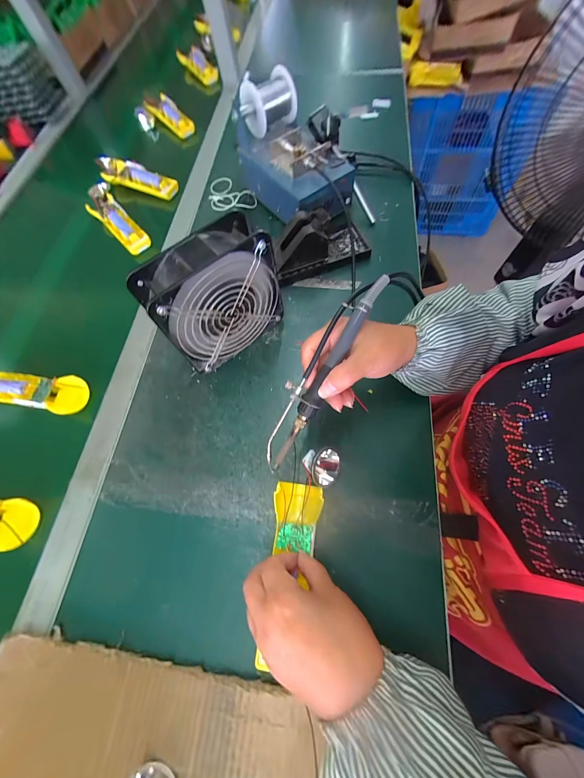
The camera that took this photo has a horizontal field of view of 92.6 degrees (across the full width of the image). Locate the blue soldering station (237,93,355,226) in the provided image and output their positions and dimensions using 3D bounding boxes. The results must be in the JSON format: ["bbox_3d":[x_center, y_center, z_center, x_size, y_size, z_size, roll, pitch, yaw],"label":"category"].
[{"bbox_3d":[0.009,-0.374,0.483,0.124,0.095,0.210,-33,68,-10],"label":"blue soldering station"}]

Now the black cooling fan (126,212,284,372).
[{"bbox_3d":[-0.089,-0.105,0.343,0.147,0.149,0.061,-39,69,-12],"label":"black cooling fan"}]

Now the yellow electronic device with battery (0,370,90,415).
[{"bbox_3d":[-0.361,0.001,0.389,0.173,0.029,0.050,8,67,8],"label":"yellow electronic device with battery"}]

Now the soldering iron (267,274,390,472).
[{"bbox_3d":[0.025,-0.015,0.261,0.031,0.018,0.203,32,98,16],"label":"soldering iron"}]

